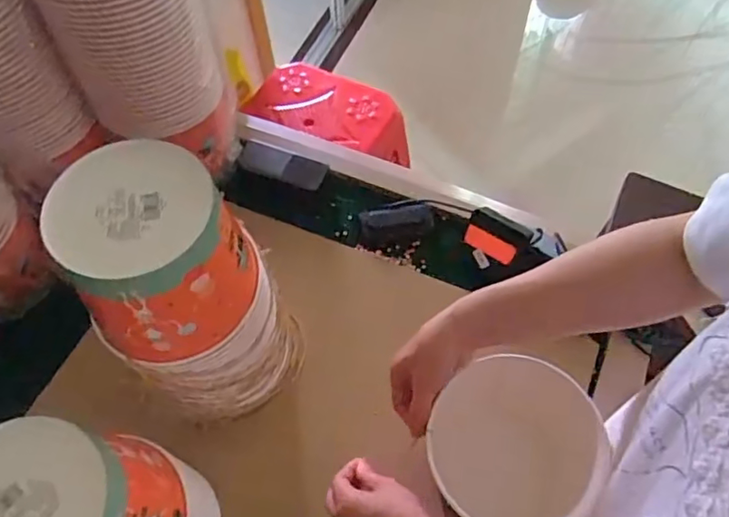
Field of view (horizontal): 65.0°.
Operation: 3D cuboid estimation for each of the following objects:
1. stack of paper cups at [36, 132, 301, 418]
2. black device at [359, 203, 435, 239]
[{"bbox_3d":[-0.161,0.040,0.561,0.140,0.305,0.138,-25,62,-13],"label":"stack of paper cups"},{"bbox_3d":[0.045,-0.051,0.790,0.100,0.020,0.041,-4,59,-1],"label":"black device"}]

